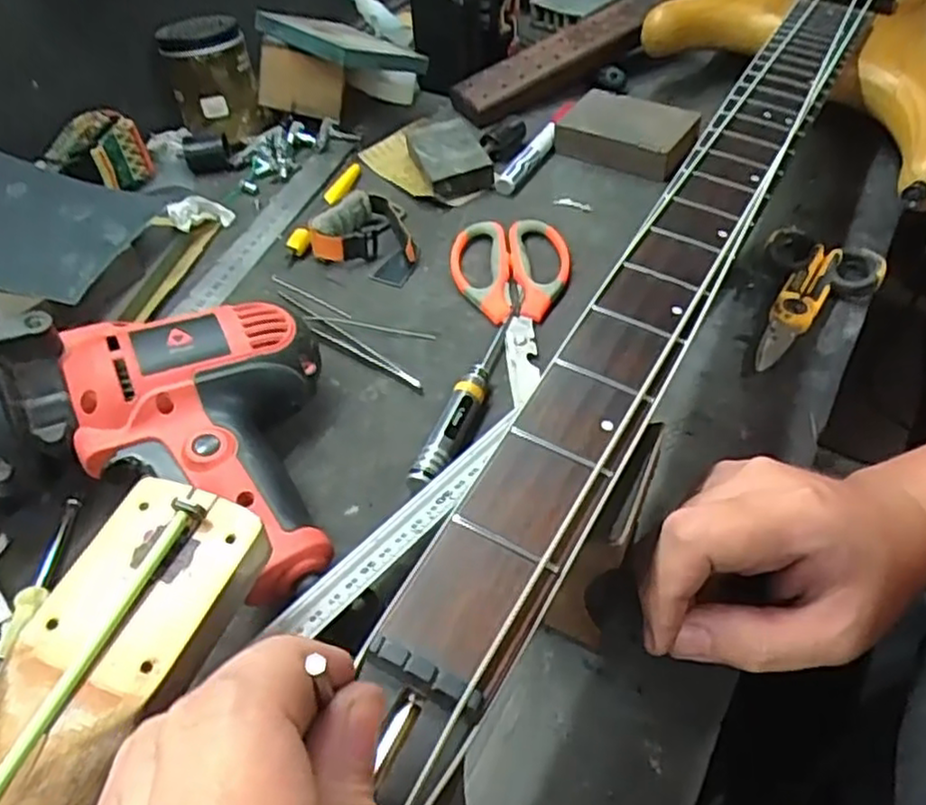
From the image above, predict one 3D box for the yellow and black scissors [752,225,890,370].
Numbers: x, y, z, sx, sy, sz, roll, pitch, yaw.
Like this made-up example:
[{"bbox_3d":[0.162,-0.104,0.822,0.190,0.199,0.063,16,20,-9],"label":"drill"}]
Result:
[{"bbox_3d":[0.211,-0.067,0.451,0.071,0.018,0.132,30,57,27],"label":"yellow and black scissors"}]

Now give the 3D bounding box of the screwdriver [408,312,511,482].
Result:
[{"bbox_3d":[0.005,-0.006,0.412,0.018,0.017,0.139,13,51,16],"label":"screwdriver"}]

